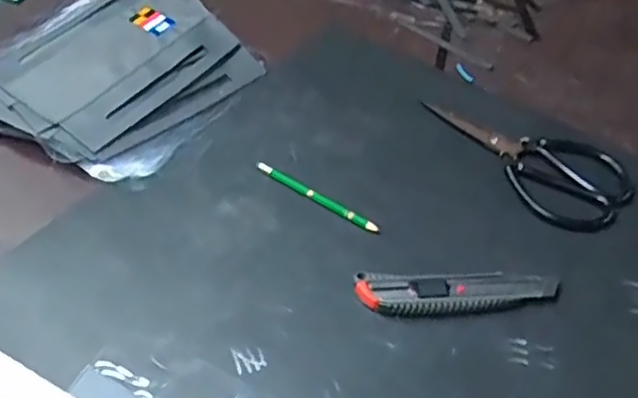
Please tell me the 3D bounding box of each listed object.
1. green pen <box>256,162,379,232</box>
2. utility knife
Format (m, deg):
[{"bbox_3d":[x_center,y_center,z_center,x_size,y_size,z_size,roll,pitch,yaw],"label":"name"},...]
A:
[{"bbox_3d":[-0.004,-0.003,0.569,0.137,0.005,0.011,31,55,24],"label":"green pen"},{"bbox_3d":[0.111,0.077,0.492,0.159,0.015,0.036,0,48,-1],"label":"utility knife"}]

